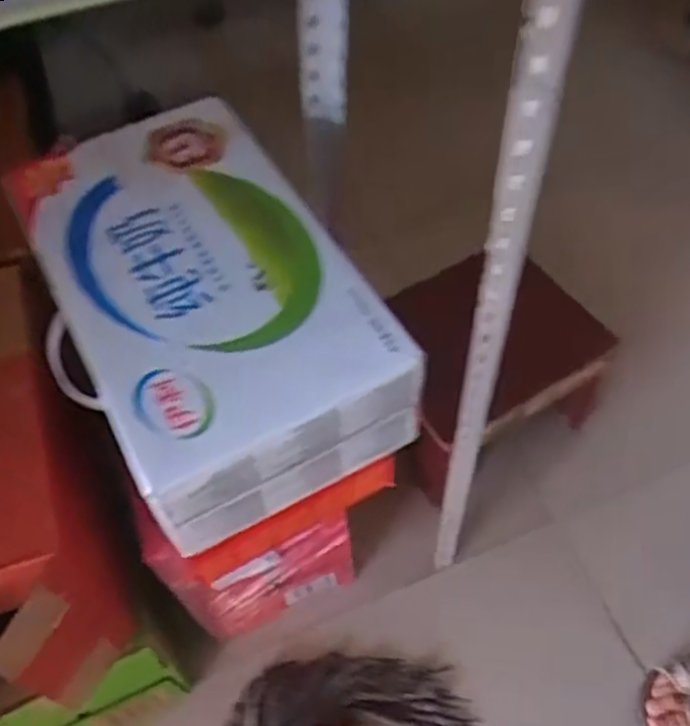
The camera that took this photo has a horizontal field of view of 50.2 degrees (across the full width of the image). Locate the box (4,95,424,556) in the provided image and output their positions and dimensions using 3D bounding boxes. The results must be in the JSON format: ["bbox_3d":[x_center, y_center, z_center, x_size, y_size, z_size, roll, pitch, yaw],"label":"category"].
[{"bbox_3d":[-0.114,-0.051,0.593,0.200,0.100,0.332,-27,60,-14],"label":"box"}]

